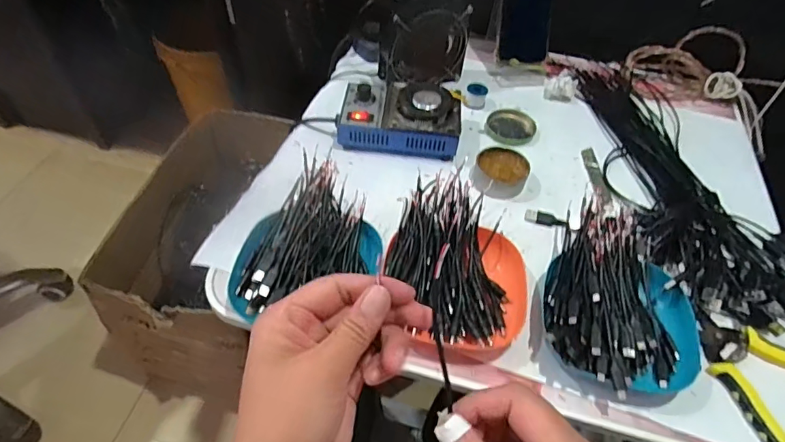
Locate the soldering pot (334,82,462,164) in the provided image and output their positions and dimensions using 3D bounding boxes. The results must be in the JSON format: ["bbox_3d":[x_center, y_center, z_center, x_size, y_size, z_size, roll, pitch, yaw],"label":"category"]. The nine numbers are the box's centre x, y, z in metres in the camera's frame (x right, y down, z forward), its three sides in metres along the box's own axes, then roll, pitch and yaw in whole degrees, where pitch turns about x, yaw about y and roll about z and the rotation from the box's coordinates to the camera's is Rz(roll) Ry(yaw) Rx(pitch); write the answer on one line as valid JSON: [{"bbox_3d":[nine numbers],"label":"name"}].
[{"bbox_3d":[0.011,-0.132,0.616,0.149,0.066,0.088,9,52,4],"label":"soldering pot"}]

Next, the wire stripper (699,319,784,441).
[{"bbox_3d":[0.339,0.142,0.440,0.116,0.019,0.126,-31,60,-25],"label":"wire stripper"}]

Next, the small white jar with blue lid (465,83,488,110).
[{"bbox_3d":[0.116,-0.173,0.674,0.028,0.025,0.028,2,52,-2],"label":"small white jar with blue lid"}]

